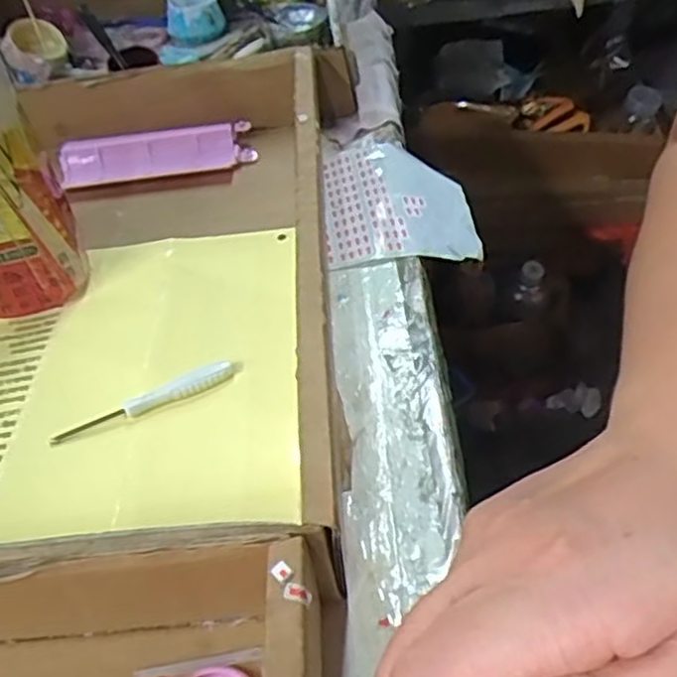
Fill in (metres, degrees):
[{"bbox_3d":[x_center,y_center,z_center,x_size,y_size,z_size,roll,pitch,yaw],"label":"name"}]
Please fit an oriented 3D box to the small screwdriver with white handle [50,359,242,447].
[{"bbox_3d":[-0.085,0.027,0.327,0.088,0.006,0.009,-24,49,-17],"label":"small screwdriver with white handle"}]

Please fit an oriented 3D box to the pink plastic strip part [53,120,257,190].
[{"bbox_3d":[-0.121,-0.120,0.470,0.126,0.009,0.039,-8,64,1],"label":"pink plastic strip part"}]

